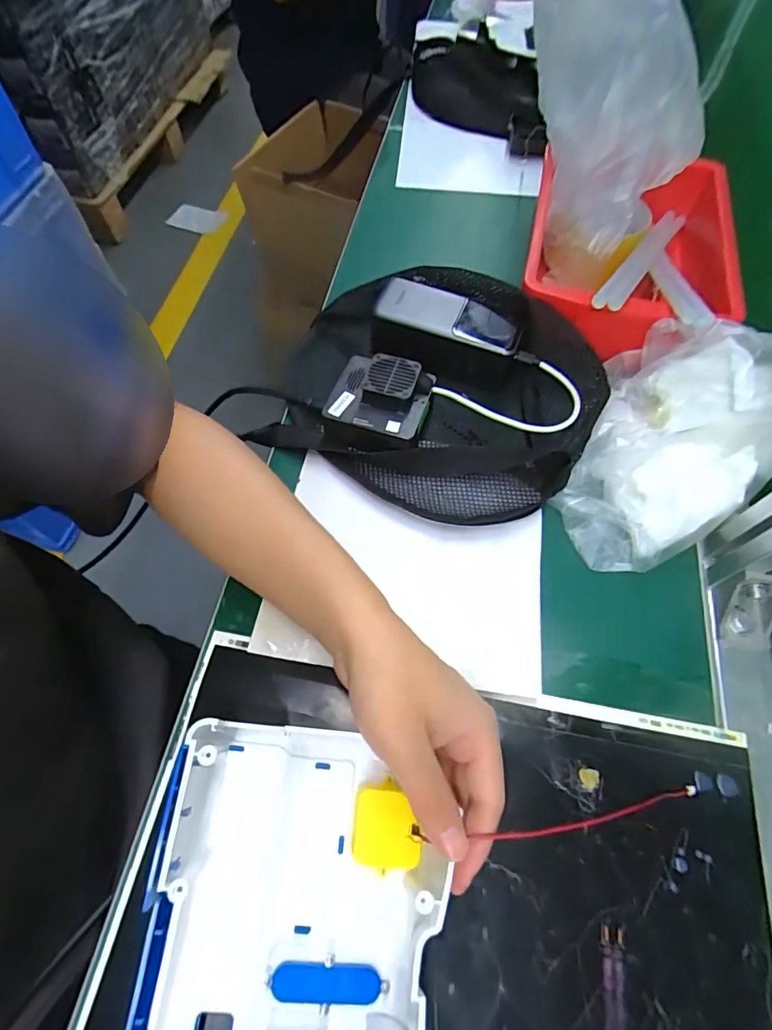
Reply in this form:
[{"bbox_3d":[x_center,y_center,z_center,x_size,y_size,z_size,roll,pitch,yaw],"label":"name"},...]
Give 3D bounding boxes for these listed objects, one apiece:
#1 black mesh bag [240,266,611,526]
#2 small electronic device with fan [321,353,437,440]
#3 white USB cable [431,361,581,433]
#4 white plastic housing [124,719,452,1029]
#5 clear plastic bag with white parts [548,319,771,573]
[{"bbox_3d":[0.035,-0.110,0.430,0.271,0.071,0.211,29,66,13],"label":"black mesh bag"},{"bbox_3d":[-0.006,-0.097,0.402,0.077,0.021,0.066,13,71,12],"label":"small electronic device with fan"},{"bbox_3d":[0.103,-0.091,0.397,0.112,0.012,0.069,-15,63,-9],"label":"white USB cable"},{"bbox_3d":[-0.046,0.207,0.240,0.138,0.051,0.186,9,63,4],"label":"white plastic housing"},{"bbox_3d":[0.208,-0.050,0.374,0.136,0.096,0.180,36,68,16],"label":"clear plastic bag with white parts"}]

